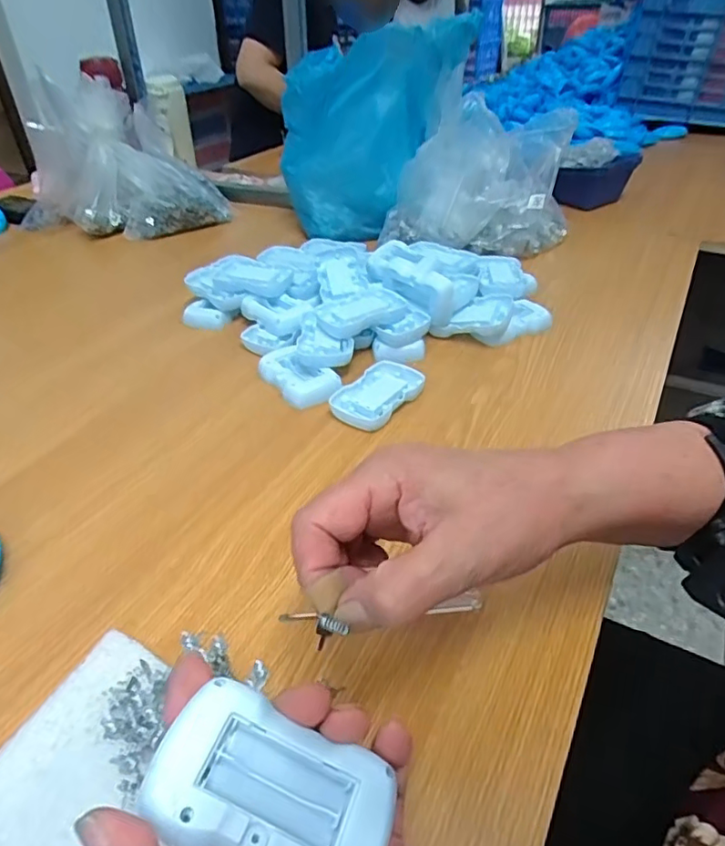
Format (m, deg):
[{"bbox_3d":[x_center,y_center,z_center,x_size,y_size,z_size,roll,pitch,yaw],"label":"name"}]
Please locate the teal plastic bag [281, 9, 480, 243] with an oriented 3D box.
[{"bbox_3d":[0.016,-0.395,0.779,0.256,0.243,0.089,0,39,2],"label":"teal plastic bag"}]

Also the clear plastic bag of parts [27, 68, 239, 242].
[{"bbox_3d":[-0.385,-0.422,0.898,0.302,0.184,0.232,19,43,24],"label":"clear plastic bag of parts"}]

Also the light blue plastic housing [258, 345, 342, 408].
[{"bbox_3d":[-0.060,-0.042,0.540,0.049,0.024,0.089,-31,47,-31],"label":"light blue plastic housing"}]

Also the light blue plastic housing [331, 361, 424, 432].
[{"bbox_3d":[0.016,-0.026,0.518,0.057,0.013,0.092,24,46,29],"label":"light blue plastic housing"}]

